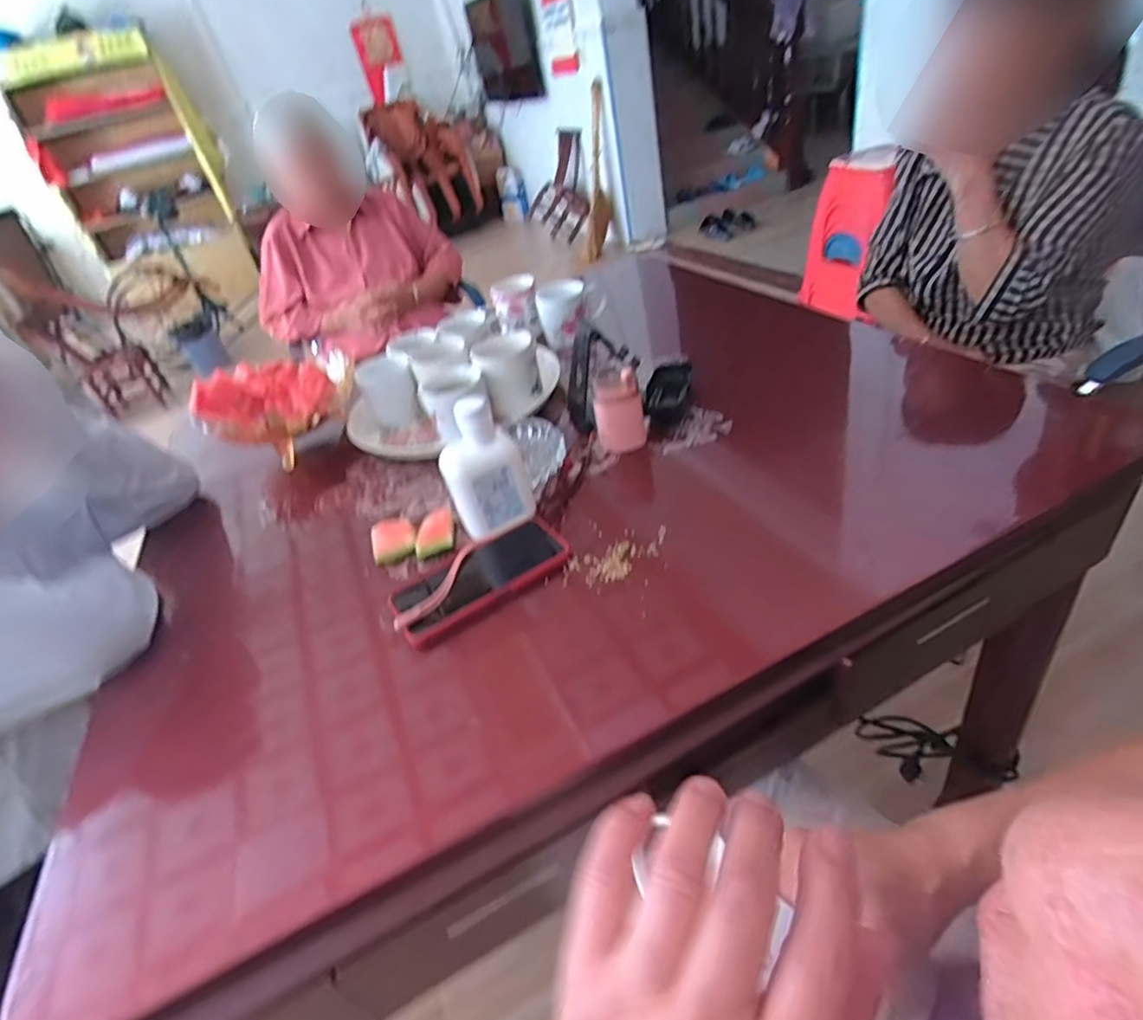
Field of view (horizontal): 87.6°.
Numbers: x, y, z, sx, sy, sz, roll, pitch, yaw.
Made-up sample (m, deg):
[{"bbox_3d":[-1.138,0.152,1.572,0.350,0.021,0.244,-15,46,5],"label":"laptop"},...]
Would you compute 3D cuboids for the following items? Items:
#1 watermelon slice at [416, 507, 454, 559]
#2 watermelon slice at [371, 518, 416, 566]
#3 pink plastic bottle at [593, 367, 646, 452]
[{"bbox_3d":[-0.144,0.022,0.626,0.039,0.013,0.059,-17,37,-4],"label":"watermelon slice"},{"bbox_3d":[-0.187,0.030,0.629,0.046,0.019,0.052,-18,37,-6],"label":"watermelon slice"},{"bbox_3d":[0.055,-0.118,0.685,0.054,0.087,0.052,-9,37,6],"label":"pink plastic bottle"}]

